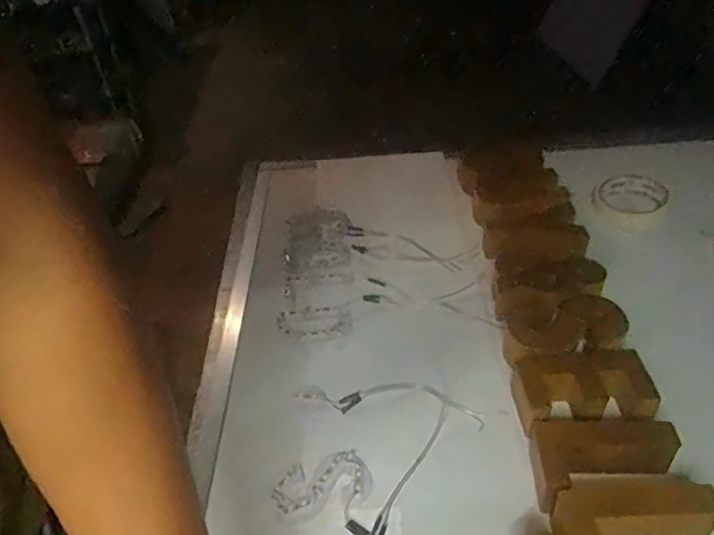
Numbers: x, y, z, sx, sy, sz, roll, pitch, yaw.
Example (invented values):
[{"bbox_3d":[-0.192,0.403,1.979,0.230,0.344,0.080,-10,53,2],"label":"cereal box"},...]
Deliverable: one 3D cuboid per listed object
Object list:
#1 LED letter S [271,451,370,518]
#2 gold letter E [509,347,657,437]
[{"bbox_3d":[-0.030,0.179,0.483,0.078,0.005,0.044,-13,40,-11],"label":"LED letter S"},{"bbox_3d":[0.198,0.110,0.523,0.122,0.037,0.071,-5,39,-1],"label":"gold letter E"}]

